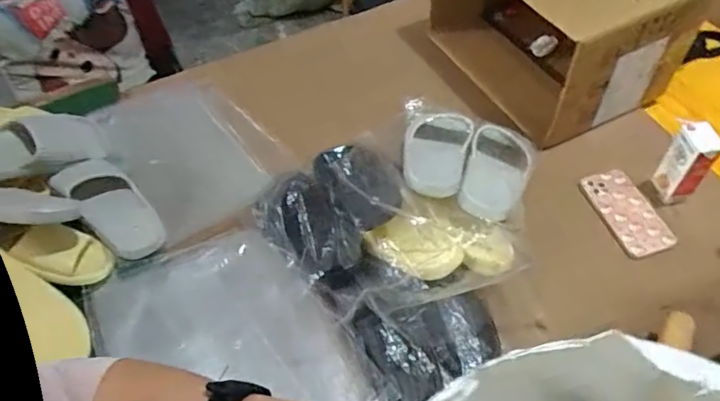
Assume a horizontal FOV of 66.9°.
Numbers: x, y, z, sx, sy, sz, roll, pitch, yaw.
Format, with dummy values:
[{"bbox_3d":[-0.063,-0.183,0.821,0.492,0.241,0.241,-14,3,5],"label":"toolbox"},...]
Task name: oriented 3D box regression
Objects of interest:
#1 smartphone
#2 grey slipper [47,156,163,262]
[{"bbox_3d":[0.423,0.017,0.869,0.081,0.016,0.157,-19,56,-1],"label":"smartphone"},{"bbox_3d":[-0.420,0.006,0.916,0.234,0.069,0.105,34,62,27],"label":"grey slipper"}]

